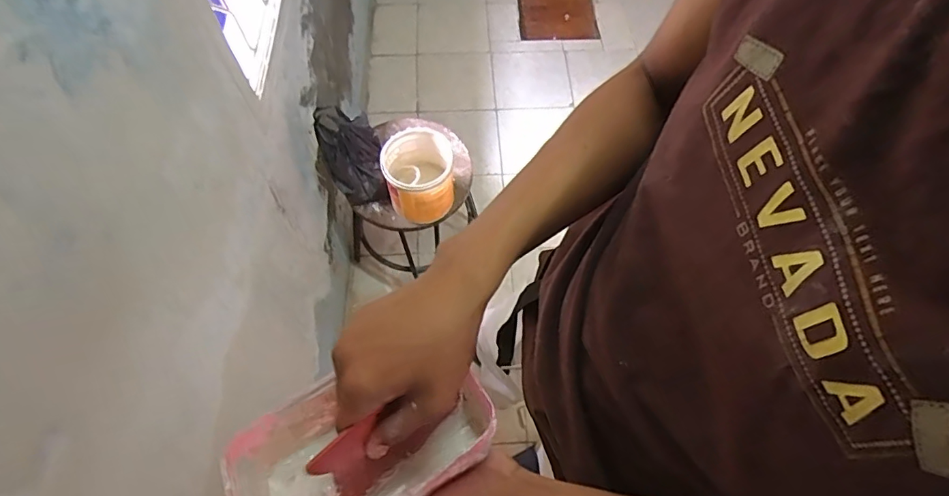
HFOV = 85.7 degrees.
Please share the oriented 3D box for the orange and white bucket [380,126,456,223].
[{"bbox_3d":[-0.125,-0.162,1.164,0.149,0.151,0.154,0,62,0],"label":"orange and white bucket"}]

